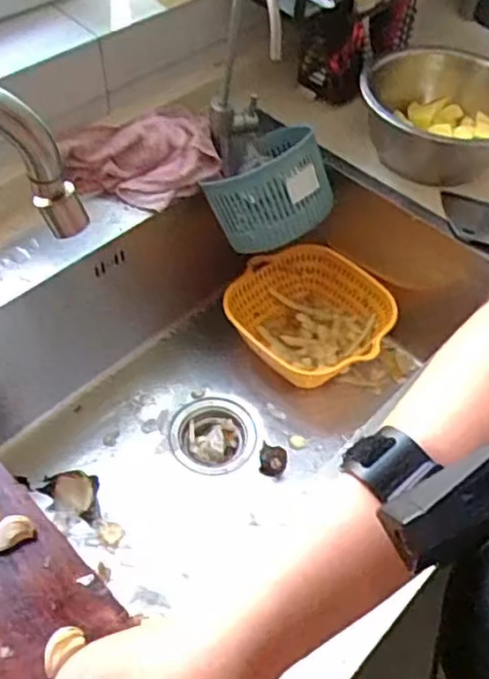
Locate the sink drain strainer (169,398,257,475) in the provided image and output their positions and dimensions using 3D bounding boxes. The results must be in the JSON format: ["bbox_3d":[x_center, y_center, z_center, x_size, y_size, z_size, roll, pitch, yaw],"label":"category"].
[{"bbox_3d":[-0.041,0.129,0.840,0.108,0.039,0.105,2,52,-2],"label":"sink drain strainer"}]

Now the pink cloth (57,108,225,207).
[{"bbox_3d":[-0.118,-0.207,0.754,0.172,0.104,0.030,-16,13,-9],"label":"pink cloth"}]

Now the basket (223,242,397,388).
[{"bbox_3d":[0.090,-0.030,0.882,0.178,0.090,0.188,-18,55,-17],"label":"basket"}]

